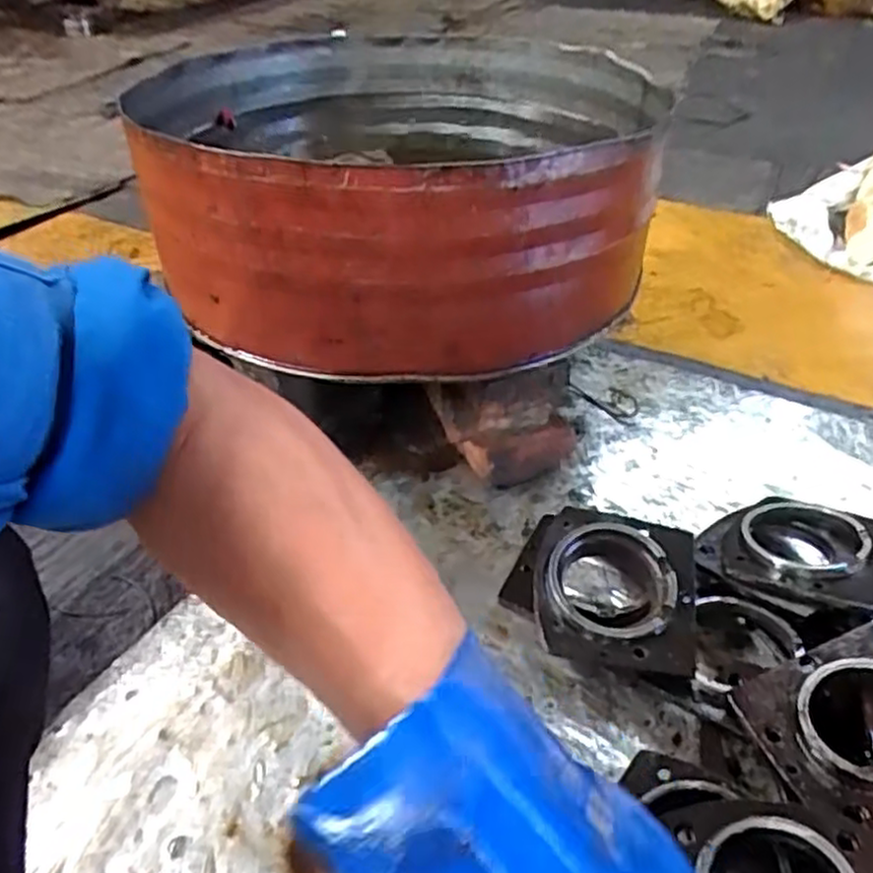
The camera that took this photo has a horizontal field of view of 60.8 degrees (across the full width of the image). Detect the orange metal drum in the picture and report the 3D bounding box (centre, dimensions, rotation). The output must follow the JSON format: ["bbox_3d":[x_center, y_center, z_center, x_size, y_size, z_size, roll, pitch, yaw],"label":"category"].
[{"bbox_3d":[-0.005,-0.260,0.785,0.466,0.193,0.418,0,40,1],"label":"orange metal drum"}]

